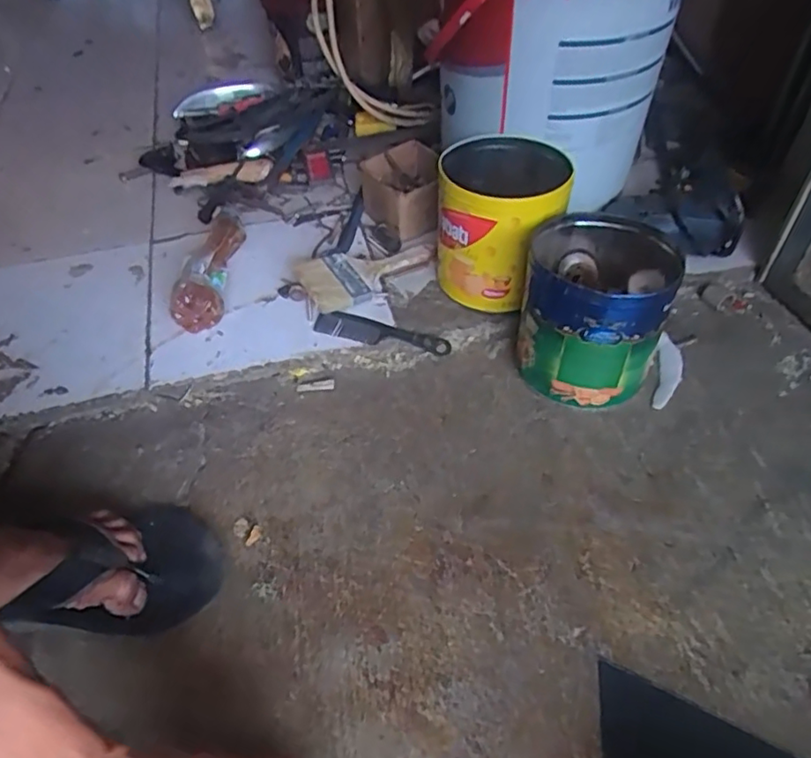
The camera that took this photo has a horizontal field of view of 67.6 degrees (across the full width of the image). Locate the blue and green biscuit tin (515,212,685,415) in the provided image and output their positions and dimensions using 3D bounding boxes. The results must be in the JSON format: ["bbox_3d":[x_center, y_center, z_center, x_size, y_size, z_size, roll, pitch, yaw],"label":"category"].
[{"bbox_3d":[0.200,-0.077,0.659,0.147,0.157,0.167,12,49,12],"label":"blue and green biscuit tin"}]

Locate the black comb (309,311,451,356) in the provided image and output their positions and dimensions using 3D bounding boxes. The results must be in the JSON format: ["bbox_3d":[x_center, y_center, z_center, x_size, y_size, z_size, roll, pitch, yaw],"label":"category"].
[{"bbox_3d":[-0.028,-0.056,0.727,0.164,0.008,0.038,13,49,13],"label":"black comb"}]

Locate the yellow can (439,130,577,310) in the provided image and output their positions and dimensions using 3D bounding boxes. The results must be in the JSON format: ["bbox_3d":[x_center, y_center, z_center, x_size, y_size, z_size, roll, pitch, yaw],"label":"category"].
[{"bbox_3d":[0.112,-0.186,0.740,0.143,0.163,0.150,6,48,8],"label":"yellow can"}]

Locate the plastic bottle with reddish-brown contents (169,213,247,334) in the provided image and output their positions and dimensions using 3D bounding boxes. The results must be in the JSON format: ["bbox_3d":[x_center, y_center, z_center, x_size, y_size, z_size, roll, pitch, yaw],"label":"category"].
[{"bbox_3d":[-0.245,-0.137,0.763,0.054,0.058,0.189,-1,47,1],"label":"plastic bottle with reddish-brown contents"}]

